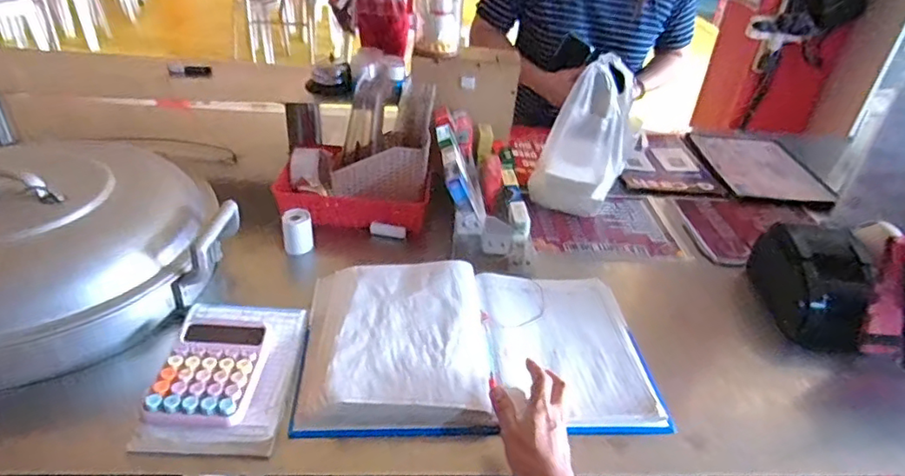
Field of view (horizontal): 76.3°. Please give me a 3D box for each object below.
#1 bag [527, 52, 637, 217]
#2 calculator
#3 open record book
[{"bbox_3d":[0.251,-0.181,1.054,0.158,0.252,0.140,18,36,18],"label":"bag"},{"bbox_3d":[-0.280,0.149,0.667,0.105,0.022,0.153,2,34,-5],"label":"calculator"},{"bbox_3d":[0.031,0.131,0.758,0.435,0.056,0.276,1,42,-6],"label":"open record book"}]

